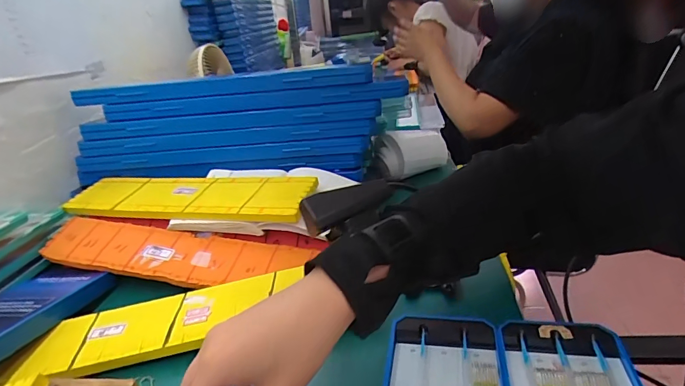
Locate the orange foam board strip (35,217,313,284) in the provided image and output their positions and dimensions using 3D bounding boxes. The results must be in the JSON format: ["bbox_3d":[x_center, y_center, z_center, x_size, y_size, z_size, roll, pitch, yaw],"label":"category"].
[{"bbox_3d":[-0.207,0.070,0.476,0.338,0.013,0.072,5,41,13],"label":"orange foam board strip"}]

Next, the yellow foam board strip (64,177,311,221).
[{"bbox_3d":[-0.209,0.004,0.529,0.351,0.024,0.081,3,25,17],"label":"yellow foam board strip"}]

